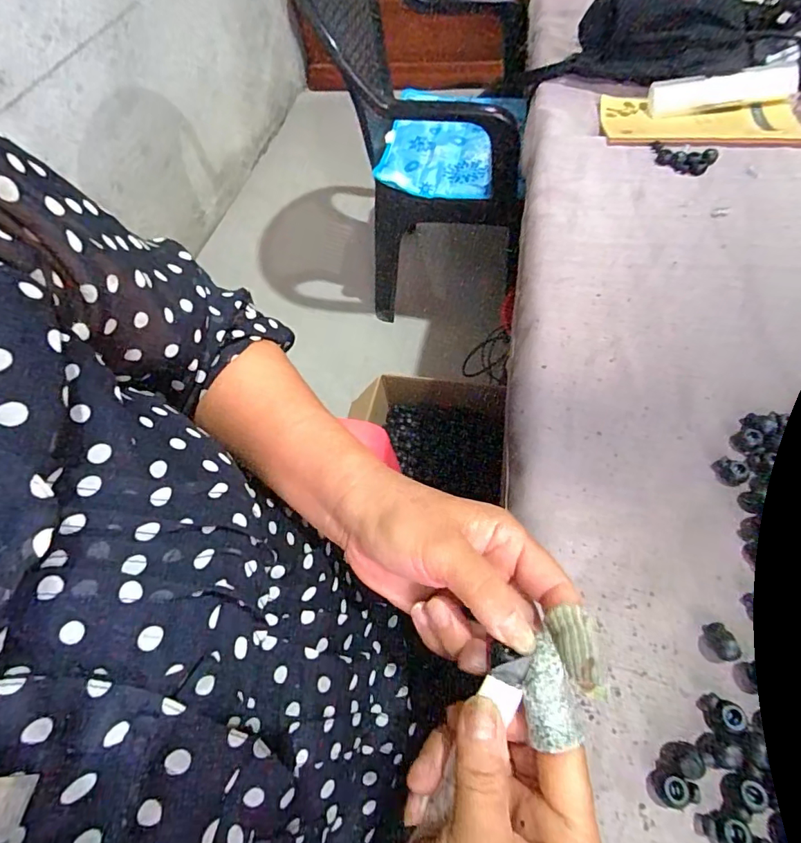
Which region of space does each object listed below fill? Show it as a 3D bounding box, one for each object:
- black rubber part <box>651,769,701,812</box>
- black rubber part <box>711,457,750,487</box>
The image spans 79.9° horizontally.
[{"bbox_3d":[0.140,0.187,0.243,0.020,0.012,0.016,-7,57,2],"label":"black rubber part"},{"bbox_3d":[0.226,0.034,0.327,0.015,0.013,0.021,-27,60,-14],"label":"black rubber part"}]

